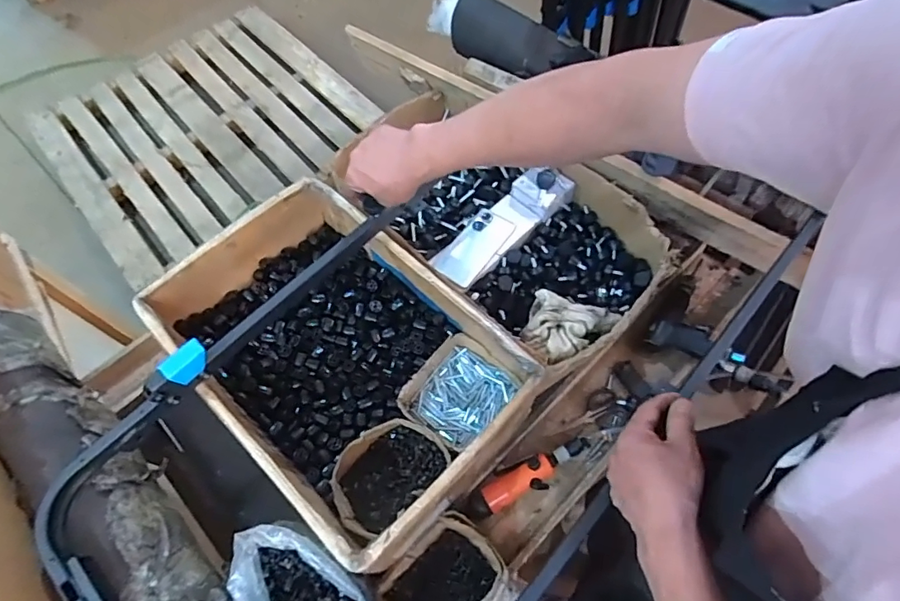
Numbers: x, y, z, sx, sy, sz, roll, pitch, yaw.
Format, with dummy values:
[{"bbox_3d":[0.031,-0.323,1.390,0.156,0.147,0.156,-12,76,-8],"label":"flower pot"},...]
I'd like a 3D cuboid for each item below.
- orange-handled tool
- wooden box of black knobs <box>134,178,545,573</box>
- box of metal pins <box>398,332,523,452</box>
[{"bbox_3d":[0.127,0.282,0.801,0.211,0.047,0.056,-21,64,-8],"label":"orange-handled tool"},{"bbox_3d":[-0.171,0.080,0.785,0.535,0.148,0.351,40,71,20],"label":"wooden box of black knobs"},{"bbox_3d":[0.014,0.148,0.792,0.132,0.049,0.151,36,70,19],"label":"box of metal pins"}]

